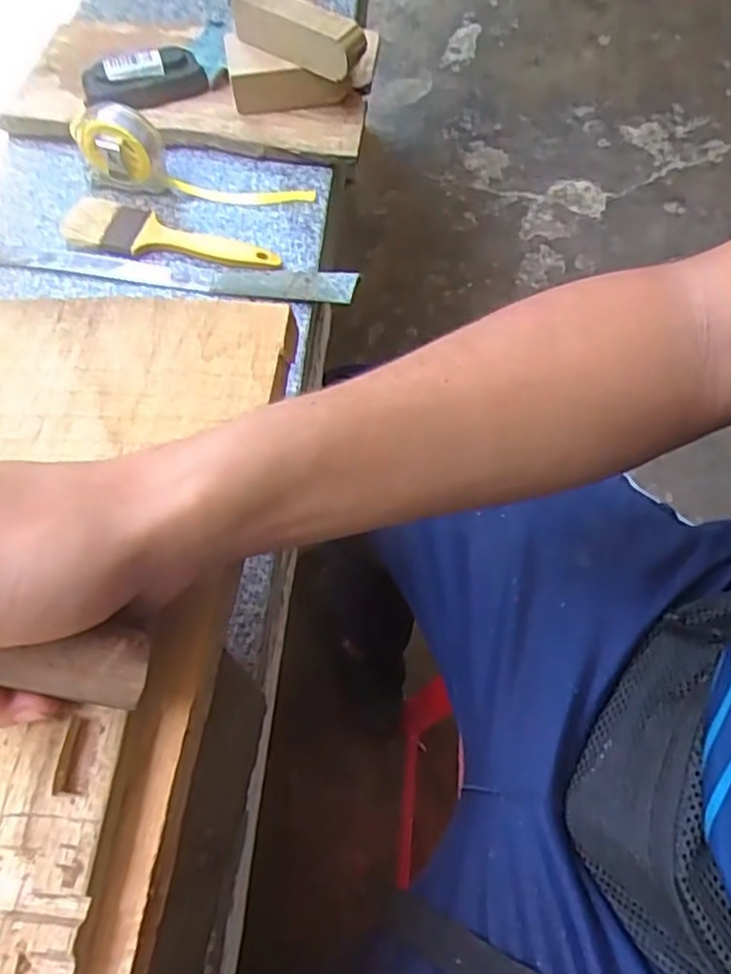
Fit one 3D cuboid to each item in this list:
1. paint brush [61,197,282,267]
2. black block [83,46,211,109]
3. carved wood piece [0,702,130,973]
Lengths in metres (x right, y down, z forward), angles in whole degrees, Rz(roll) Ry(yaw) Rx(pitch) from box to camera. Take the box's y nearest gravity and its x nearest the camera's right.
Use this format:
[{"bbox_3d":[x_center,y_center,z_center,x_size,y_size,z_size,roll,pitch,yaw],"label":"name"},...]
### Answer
[{"bbox_3d":[-0.152,-0.197,0.542,0.170,0.017,0.044,11,61,6],"label":"paint brush"},{"bbox_3d":[-0.198,-0.364,0.615,0.105,0.042,0.027,-11,61,-6],"label":"black block"},{"bbox_3d":[-0.098,0.136,0.201,0.032,0.018,0.136,2,61,1],"label":"carved wood piece"}]

